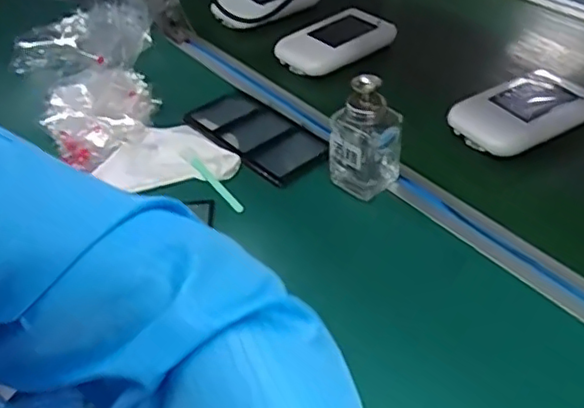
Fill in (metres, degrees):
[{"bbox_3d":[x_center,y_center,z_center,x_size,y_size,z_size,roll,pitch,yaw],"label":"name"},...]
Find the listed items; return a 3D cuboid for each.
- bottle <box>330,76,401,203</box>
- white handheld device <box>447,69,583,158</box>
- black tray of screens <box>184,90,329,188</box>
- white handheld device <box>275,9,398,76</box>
[{"bbox_3d":[0.072,-0.066,0.611,0.055,0.111,0.056,-35,50,-28],"label":"bottle"},{"bbox_3d":[0.258,-0.106,0.698,0.155,0.024,0.094,-23,45,-18],"label":"white handheld device"},{"bbox_3d":[-0.042,-0.081,0.721,0.088,0.009,0.187,-31,48,-24],"label":"black tray of screens"},{"bbox_3d":[0.057,-0.225,0.859,0.154,0.033,0.086,-29,47,-23],"label":"white handheld device"}]

